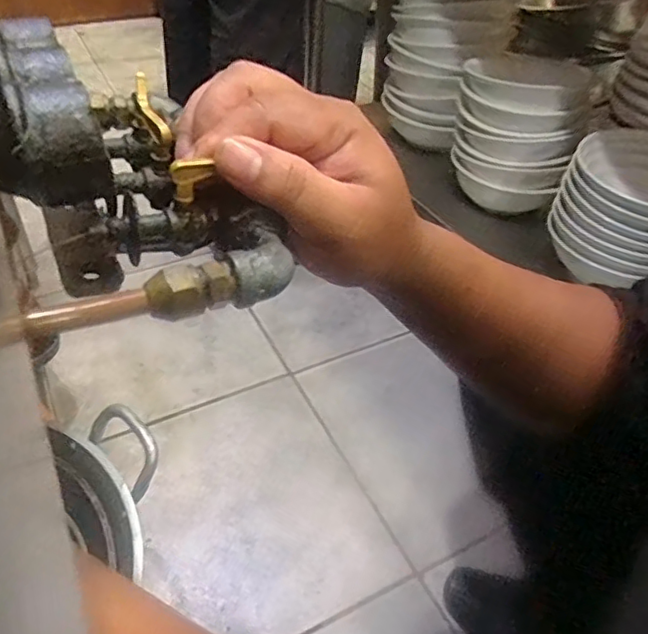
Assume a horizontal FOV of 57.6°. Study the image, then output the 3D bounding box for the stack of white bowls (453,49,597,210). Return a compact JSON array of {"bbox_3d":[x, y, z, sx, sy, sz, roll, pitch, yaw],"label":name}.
[{"bbox_3d":[0.350,-0.341,1.077,0.213,0.222,0.244,17,45,14],"label":"stack of white bowls"}]

